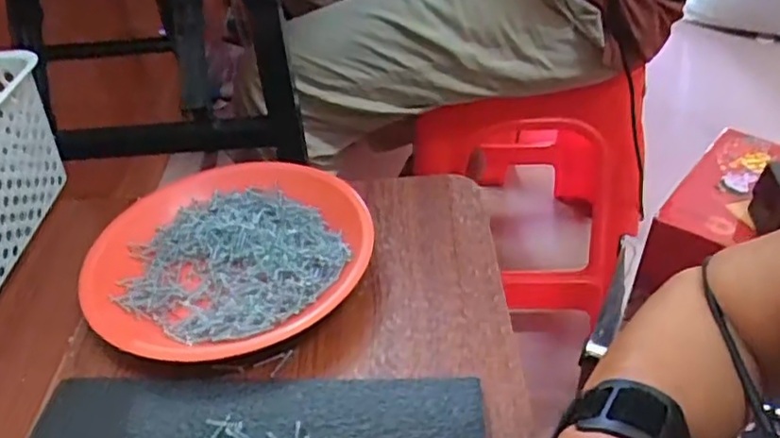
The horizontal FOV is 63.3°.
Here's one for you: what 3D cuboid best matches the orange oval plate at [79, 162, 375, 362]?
[{"bbox_3d":[-0.113,0.021,0.444,0.194,0.029,0.188,4,40,9],"label":"orange oval plate"}]

